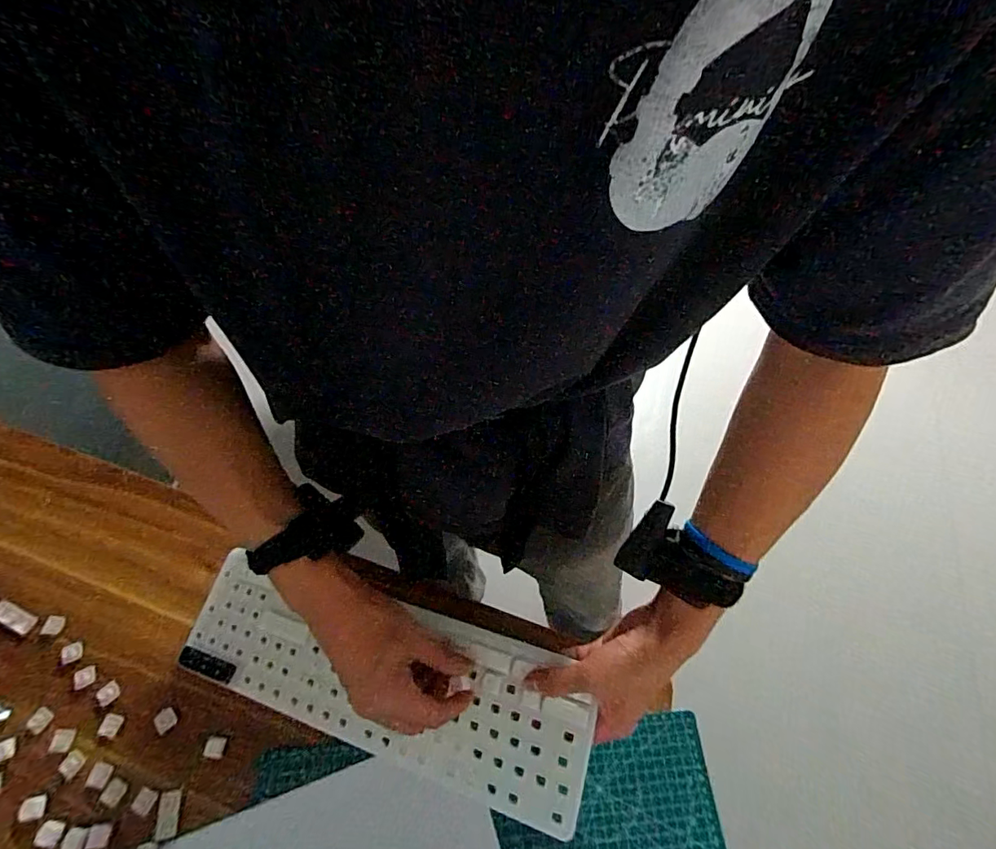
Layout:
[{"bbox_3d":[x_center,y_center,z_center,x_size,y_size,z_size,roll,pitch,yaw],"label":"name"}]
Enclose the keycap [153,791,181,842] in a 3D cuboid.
[{"bbox_3d":[-0.313,0.370,0.473,0.019,0.004,0.037,-6,58,-4],"label":"keycap"}]

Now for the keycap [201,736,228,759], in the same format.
[{"bbox_3d":[-0.285,0.324,0.500,0.020,0.005,0.019,3,58,1],"label":"keycap"}]

